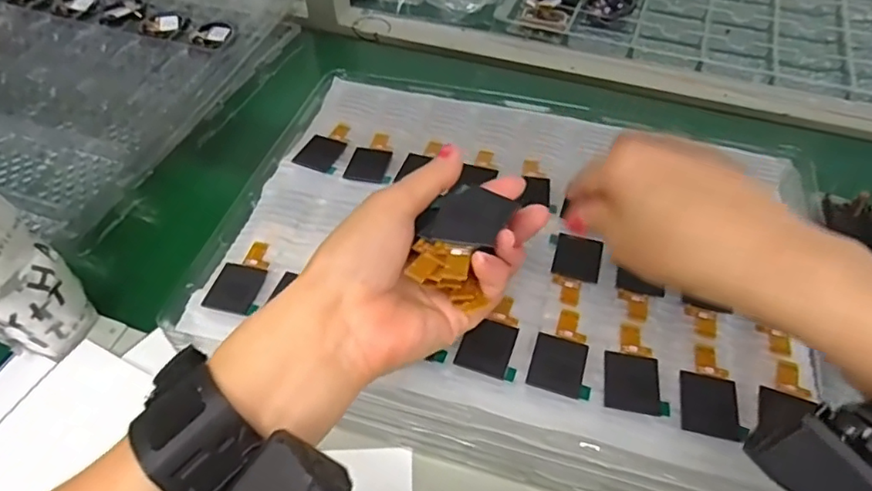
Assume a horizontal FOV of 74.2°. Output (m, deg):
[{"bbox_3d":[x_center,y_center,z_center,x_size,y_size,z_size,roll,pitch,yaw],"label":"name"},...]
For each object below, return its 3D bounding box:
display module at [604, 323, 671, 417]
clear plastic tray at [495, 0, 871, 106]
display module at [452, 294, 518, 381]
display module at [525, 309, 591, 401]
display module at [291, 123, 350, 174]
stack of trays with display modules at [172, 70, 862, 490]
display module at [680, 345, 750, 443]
[{"bbox_3d":[0.106,0.064,0.306,0.031,0.004,0.050,8,52,7],"label":"display module"},{"bbox_3d":[0.315,-0.283,0.669,0.432,0.025,0.275,17,54,11],"label":"clear plastic tray"},{"bbox_3d":[0.032,0.050,0.318,0.031,0.004,0.046,15,53,12],"label":"display module"},{"bbox_3d":[0.070,0.057,0.311,0.031,0.004,0.049,15,53,12],"label":"display module"},{"bbox_3d":[-0.079,-0.073,0.420,0.030,0.004,0.049,19,57,9],"label":"display module"},{"bbox_3d":[0.053,0.009,0.391,0.359,0.073,0.264,13,53,10],"label":"stack of trays with display modules"},{"bbox_3d":[0.141,0.074,0.297,0.029,0.004,0.050,10,53,8],"label":"display module"}]

